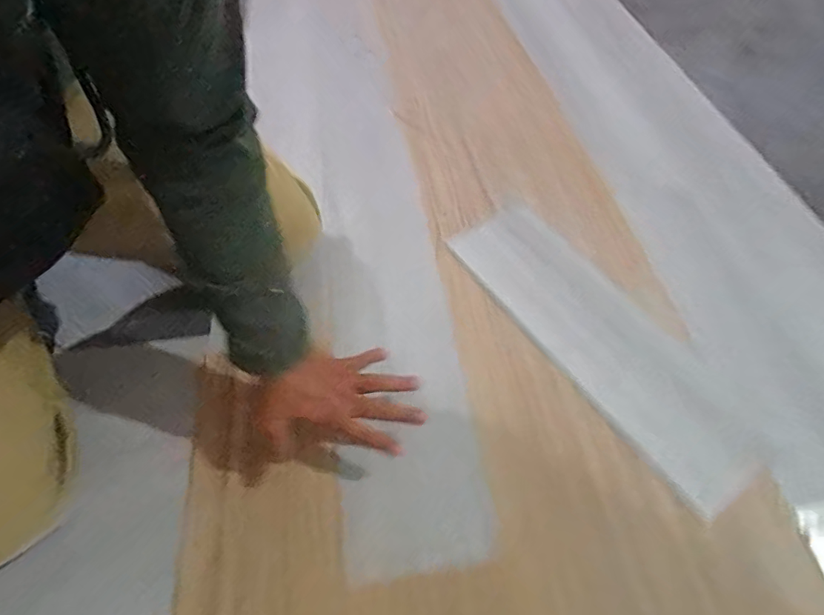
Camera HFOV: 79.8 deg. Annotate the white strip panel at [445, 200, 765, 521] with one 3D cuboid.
[{"bbox_3d":[0.230,0.024,0.625,0.146,0.011,0.446,-28,58,-20],"label":"white strip panel"}]

